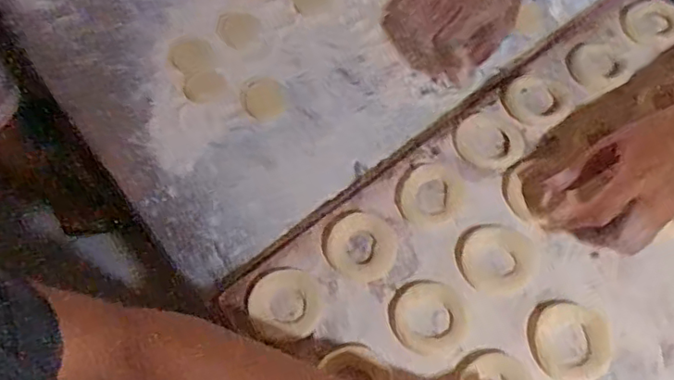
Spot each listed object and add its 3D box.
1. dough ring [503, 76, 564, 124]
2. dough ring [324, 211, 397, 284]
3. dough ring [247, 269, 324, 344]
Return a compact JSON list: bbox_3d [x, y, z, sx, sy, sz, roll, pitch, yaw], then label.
[{"bbox_3d":[0.205,-0.095,0.613,0.062,0.009,0.054,-24,68,-10],"label":"dough ring"},{"bbox_3d":[0.023,0.052,0.543,0.066,0.009,0.064,0,66,0],"label":"dough ring"},{"bbox_3d":[-0.045,0.101,0.519,0.063,0.008,0.061,0,66,0],"label":"dough ring"}]

